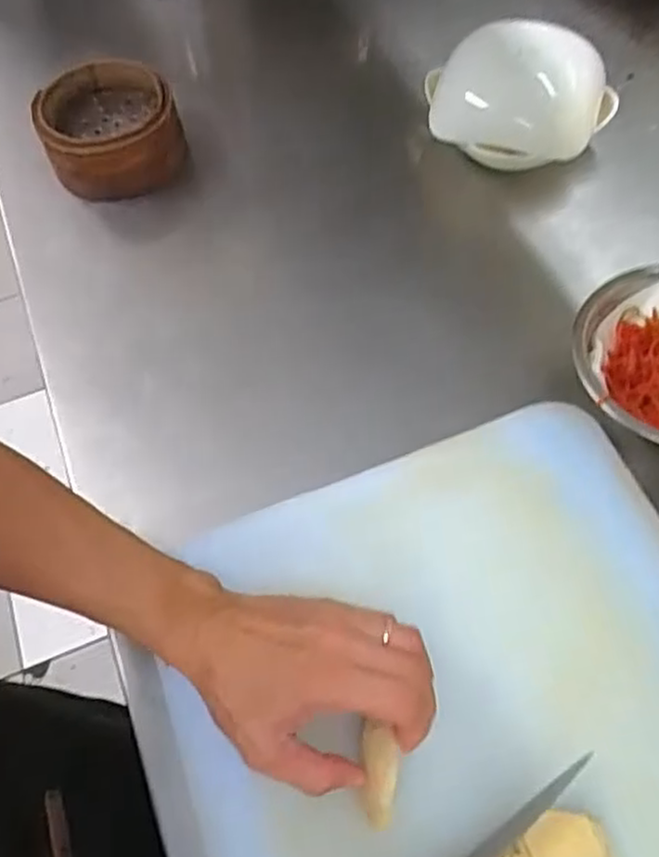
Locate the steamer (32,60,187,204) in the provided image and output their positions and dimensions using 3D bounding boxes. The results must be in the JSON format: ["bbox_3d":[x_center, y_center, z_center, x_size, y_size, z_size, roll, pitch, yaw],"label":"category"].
[{"bbox_3d":[-0.210,-0.289,0.689,0.124,0.078,0.119,-2,62,3],"label":"steamer"}]

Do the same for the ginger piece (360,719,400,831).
[{"bbox_3d":[0.028,0.191,0.387,0.020,0.010,0.053,-2,72,3],"label":"ginger piece"}]

